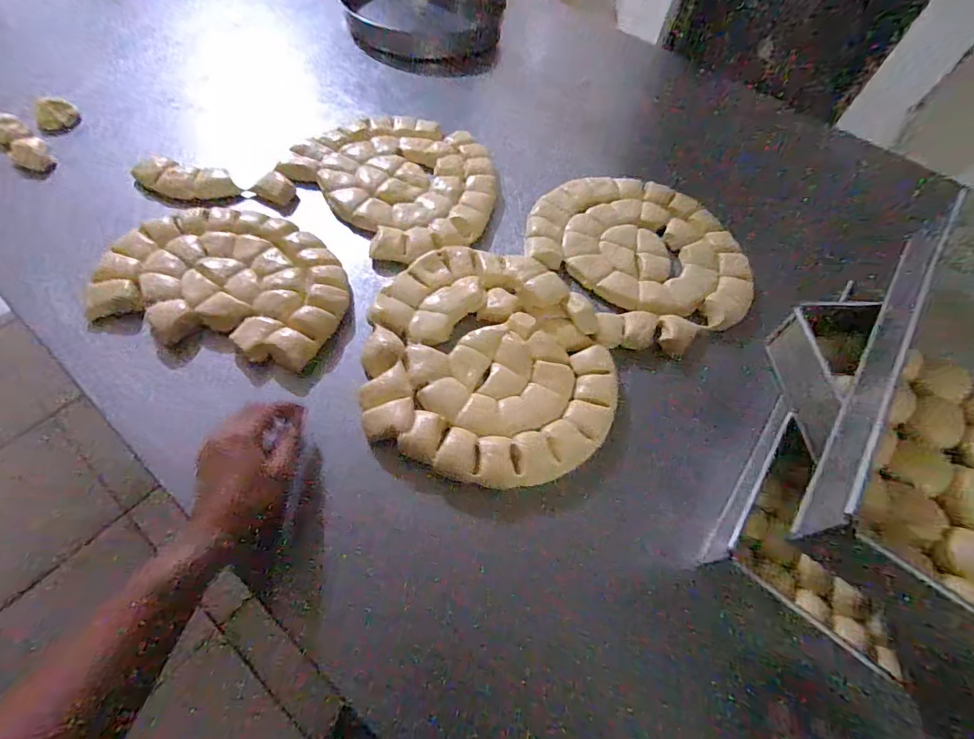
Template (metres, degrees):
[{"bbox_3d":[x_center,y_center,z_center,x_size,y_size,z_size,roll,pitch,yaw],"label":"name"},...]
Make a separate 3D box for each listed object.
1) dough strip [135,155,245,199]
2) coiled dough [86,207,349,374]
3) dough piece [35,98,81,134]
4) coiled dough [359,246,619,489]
[{"bbox_3d":[-0.404,-0.252,0.611,0.124,0.024,0.062,15,59,2],"label":"dough strip"},{"bbox_3d":[-0.296,-0.107,0.528,0.270,0.030,0.186,20,59,5],"label":"coiled dough"},{"bbox_3d":[-0.613,-0.361,0.647,0.051,0.039,0.033,-32,68,-23],"label":"dough piece"},{"bbox_3d":[0.003,-0.018,0.506,0.260,0.027,0.289,0,60,-7],"label":"coiled dough"}]

